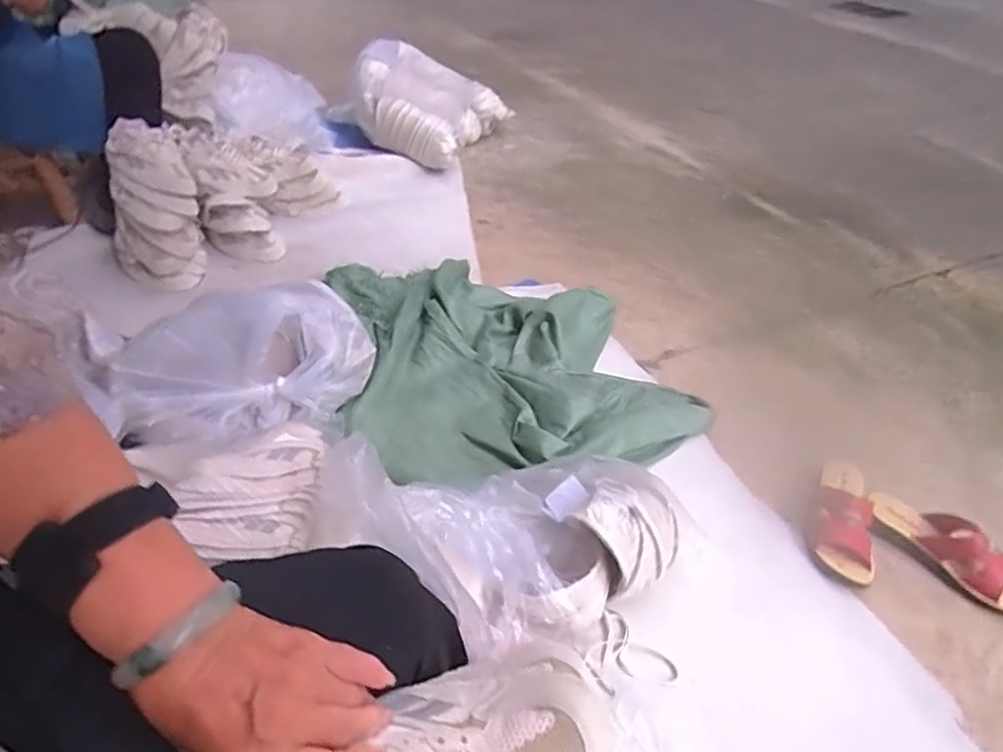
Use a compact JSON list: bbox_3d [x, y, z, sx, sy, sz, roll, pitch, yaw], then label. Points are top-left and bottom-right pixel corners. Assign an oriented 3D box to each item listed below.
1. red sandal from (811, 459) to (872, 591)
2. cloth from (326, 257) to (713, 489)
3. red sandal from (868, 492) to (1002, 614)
[{"bbox_3d":[0.505,0.215,0.908,0.086,0.056,0.191,17,45,18],"label":"red sandal"},{"bbox_3d":[-0.021,-0.064,1.138,0.586,0.109,0.667,-17,45,-18],"label":"cloth"},{"bbox_3d":[0.649,0.247,0.886,0.091,0.062,0.227,-26,48,-26],"label":"red sandal"}]

